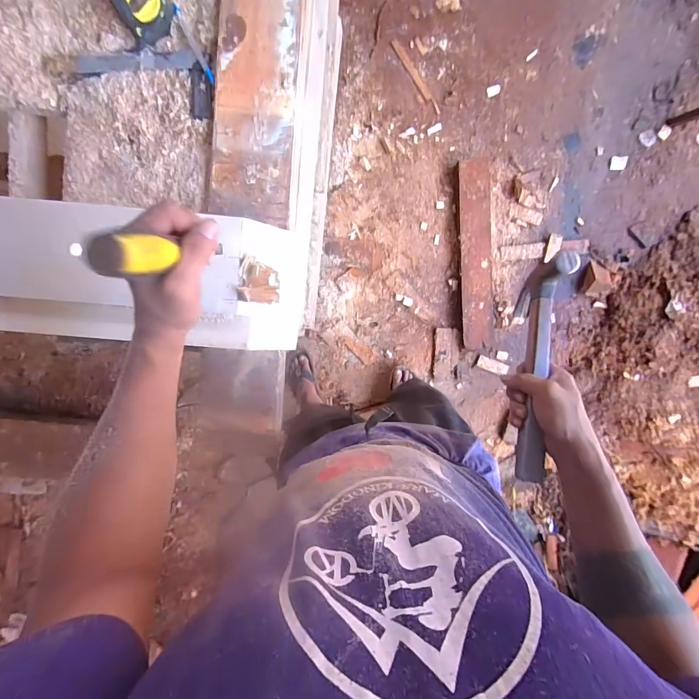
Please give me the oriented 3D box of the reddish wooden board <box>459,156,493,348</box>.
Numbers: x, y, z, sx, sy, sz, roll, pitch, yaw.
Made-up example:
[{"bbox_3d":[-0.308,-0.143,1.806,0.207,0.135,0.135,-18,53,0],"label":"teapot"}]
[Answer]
[{"bbox_3d":[0.462,-0.340,1.291,0.123,0.068,0.669,-3,92,-1],"label":"reddish wooden board"}]

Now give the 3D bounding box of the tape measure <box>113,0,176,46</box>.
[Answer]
[{"bbox_3d":[-0.293,-0.492,0.511,0.070,0.033,0.059,-35,92,1],"label":"tape measure"}]

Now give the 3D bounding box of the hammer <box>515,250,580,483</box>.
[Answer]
[{"bbox_3d":[0.234,0.024,0.437,0.026,0.089,0.267,8,84,-1],"label":"hammer"}]

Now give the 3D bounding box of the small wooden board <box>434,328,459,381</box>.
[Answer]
[{"bbox_3d":[0.360,0.019,1.315,0.086,0.019,0.191,2,92,-1],"label":"small wooden board"}]

